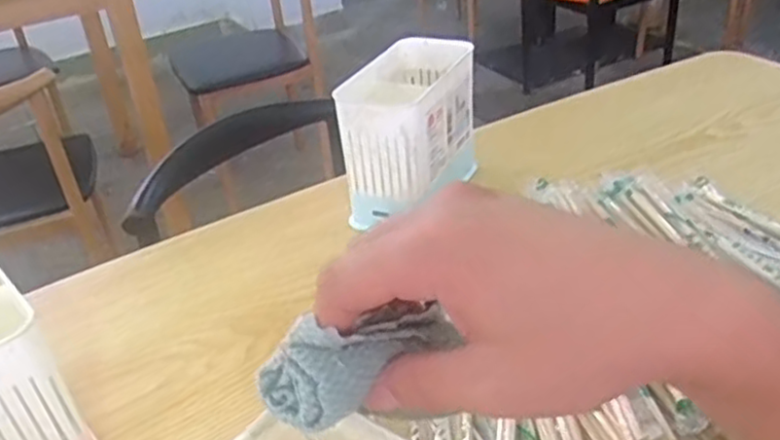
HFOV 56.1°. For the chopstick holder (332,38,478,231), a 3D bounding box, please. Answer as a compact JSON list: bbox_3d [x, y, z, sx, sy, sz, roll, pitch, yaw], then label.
[{"bbox_3d":[0.021,-0.081,0.663,0.075,0.116,0.146,10,36,24],"label":"chopstick holder"}]

